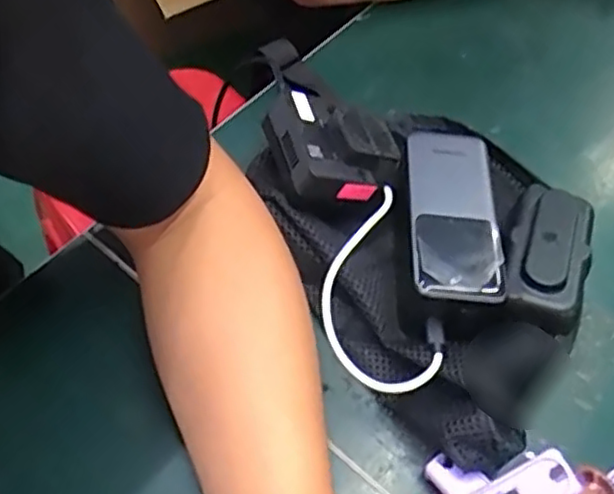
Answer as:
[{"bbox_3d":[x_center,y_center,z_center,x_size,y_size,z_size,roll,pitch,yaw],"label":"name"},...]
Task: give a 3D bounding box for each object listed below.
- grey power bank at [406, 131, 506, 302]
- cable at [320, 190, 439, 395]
[{"bbox_3d":[0.088,-0.021,0.413,0.052,0.018,0.121,3,55,-2],"label":"grey power bank"},{"bbox_3d":[0.036,0.028,0.410,0.061,0.023,0.128,-7,59,-9],"label":"cable"}]

